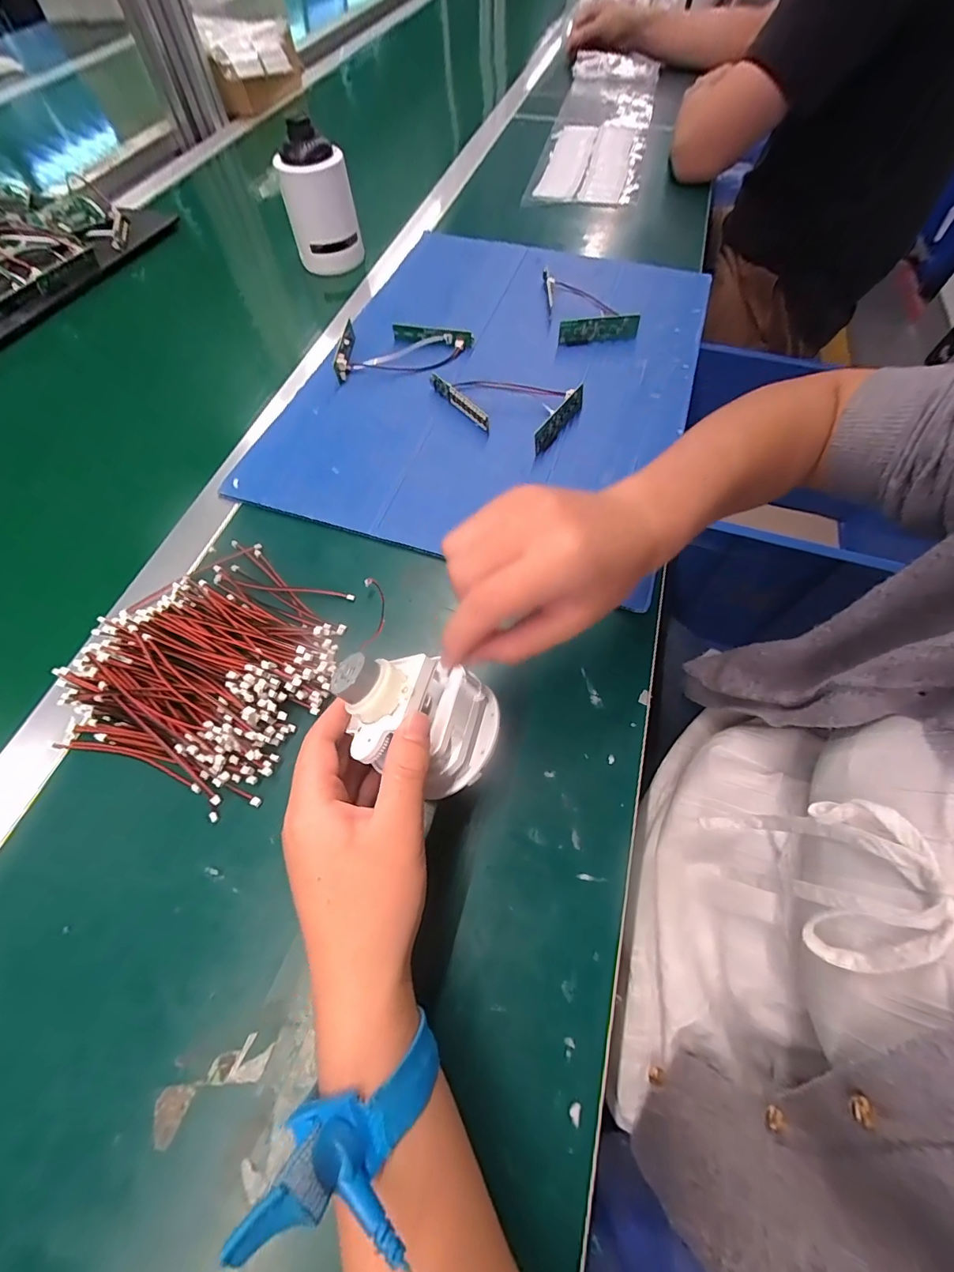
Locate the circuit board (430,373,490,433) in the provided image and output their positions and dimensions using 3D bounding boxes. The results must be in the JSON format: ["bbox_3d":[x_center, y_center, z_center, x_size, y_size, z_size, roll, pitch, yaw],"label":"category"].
[{"bbox_3d":[-0.016,-0.216,0.418,0.005,0.018,0.082,-36,68,-16],"label":"circuit board"}]

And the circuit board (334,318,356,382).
[{"bbox_3d":[-0.131,-0.288,0.451,0.011,0.017,0.076,-2,63,0],"label":"circuit board"}]

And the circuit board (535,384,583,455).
[{"bbox_3d":[0.075,-0.193,0.404,0.004,0.021,0.079,23,65,36],"label":"circuit board"}]

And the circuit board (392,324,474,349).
[{"bbox_3d":[-0.046,-0.308,0.464,0.084,0.016,0.007,11,64,7],"label":"circuit board"}]

